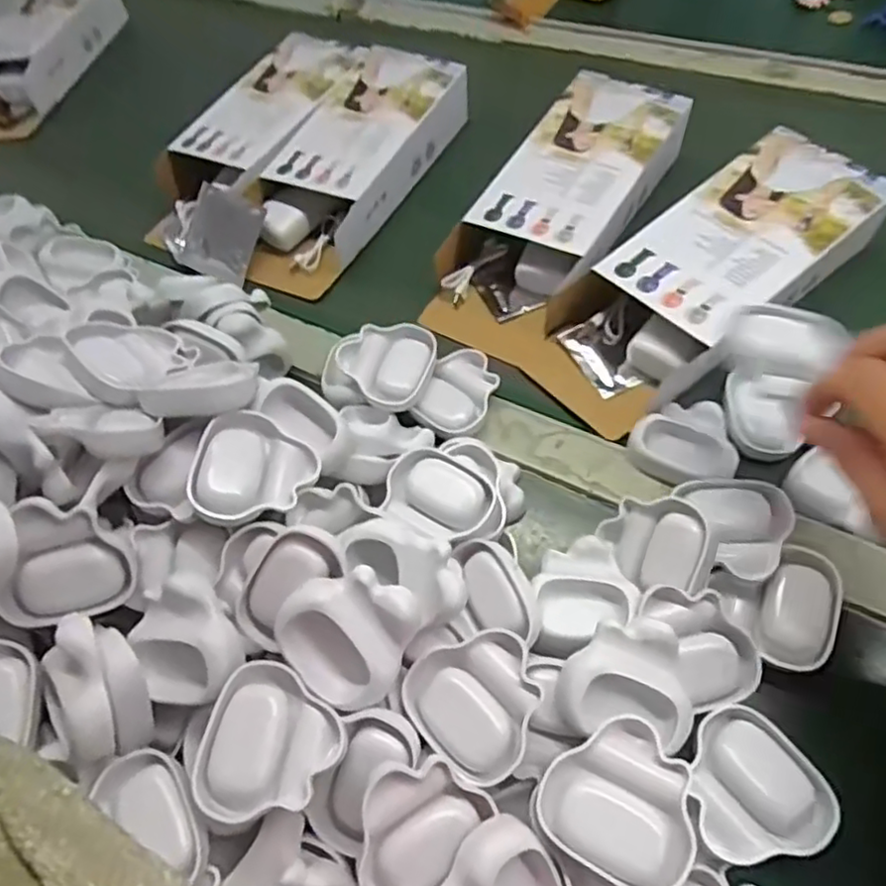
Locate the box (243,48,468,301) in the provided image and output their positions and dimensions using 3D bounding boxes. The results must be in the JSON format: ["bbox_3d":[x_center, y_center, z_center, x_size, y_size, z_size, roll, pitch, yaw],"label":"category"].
[{"bbox_3d":[-0.082,-0.239,0.558,0.096,0.067,0.245,25,64,16],"label":"box"}]

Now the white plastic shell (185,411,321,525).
[{"bbox_3d":[-0.100,0.017,0.339,0.060,0.020,0.060,8,58,-13],"label":"white plastic shell"}]

